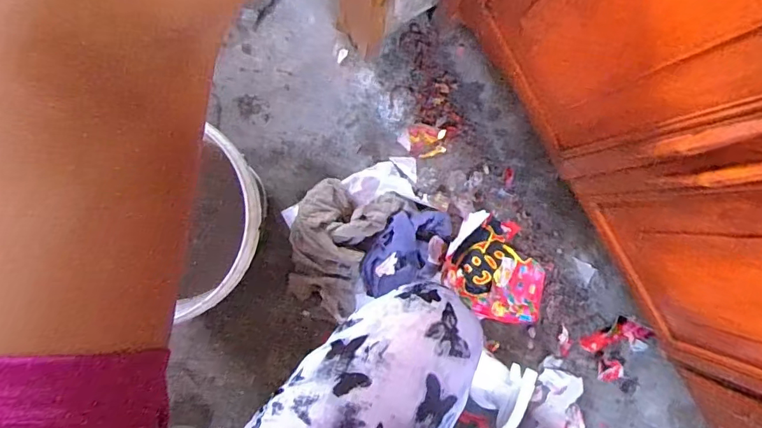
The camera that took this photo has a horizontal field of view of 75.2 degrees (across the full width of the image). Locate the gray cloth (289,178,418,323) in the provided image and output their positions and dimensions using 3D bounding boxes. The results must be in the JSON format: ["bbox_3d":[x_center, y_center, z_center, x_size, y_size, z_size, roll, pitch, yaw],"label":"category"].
[{"bbox_3d":[-0.070,0.045,0.801,0.153,0.062,0.223,28,87,-2],"label":"gray cloth"}]

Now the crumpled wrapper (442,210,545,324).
[{"bbox_3d":[0.200,0.095,0.839,0.184,0.053,0.163,17,88,-3],"label":"crumpled wrapper"}]

